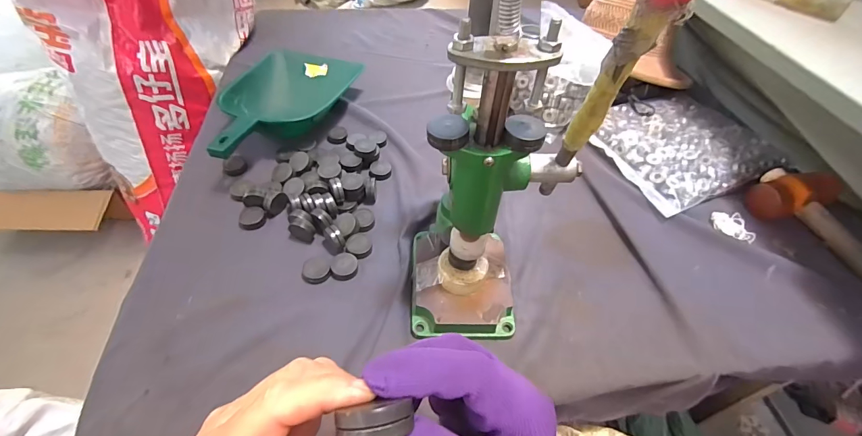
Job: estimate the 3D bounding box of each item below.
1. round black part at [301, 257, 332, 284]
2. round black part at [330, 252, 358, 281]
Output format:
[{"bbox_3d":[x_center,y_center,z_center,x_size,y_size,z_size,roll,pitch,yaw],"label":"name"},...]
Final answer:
[{"bbox_3d":[-0.142,0.061,0.468,0.033,0.011,0.036,2,49,-2],"label":"round black part"},{"bbox_3d":[-0.107,0.060,0.476,0.030,0.014,0.038,4,49,0],"label":"round black part"}]

